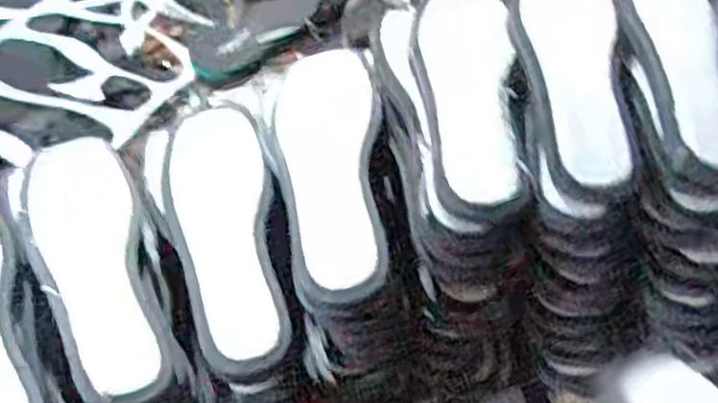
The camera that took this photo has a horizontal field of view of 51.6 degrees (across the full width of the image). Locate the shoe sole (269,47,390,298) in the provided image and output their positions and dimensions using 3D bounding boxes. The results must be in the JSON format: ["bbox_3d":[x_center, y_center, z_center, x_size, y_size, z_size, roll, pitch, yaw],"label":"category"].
[{"bbox_3d":[-0.022,-0.031,0.565,0.079,0.034,0.226,-7,49,-1],"label":"shoe sole"}]

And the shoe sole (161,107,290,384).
[{"bbox_3d":[-0.104,0.025,0.581,0.083,0.033,0.221,-12,64,-6],"label":"shoe sole"}]

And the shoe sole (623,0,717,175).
[{"bbox_3d":[0.241,-0.114,0.556,0.073,0.029,0.217,3,51,7],"label":"shoe sole"}]

